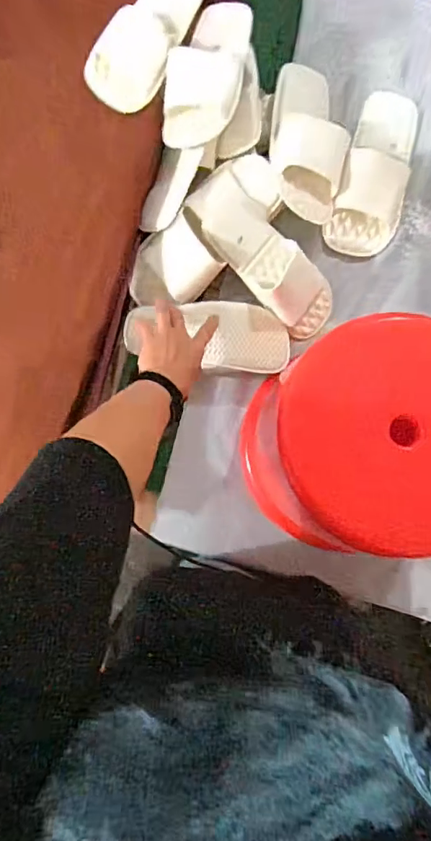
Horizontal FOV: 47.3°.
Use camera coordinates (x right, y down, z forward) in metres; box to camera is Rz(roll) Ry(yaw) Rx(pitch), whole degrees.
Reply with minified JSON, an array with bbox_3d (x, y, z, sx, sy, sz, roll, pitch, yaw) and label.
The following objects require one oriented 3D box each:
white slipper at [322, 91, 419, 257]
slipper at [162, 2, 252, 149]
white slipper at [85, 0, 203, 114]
[{"bbox_3d":[0.257,-0.393,0.768,0.109,0.064,0.274,17,84,2],"label":"white slipper"},{"bbox_3d":[-0.011,-0.496,0.685,0.100,0.065,0.220,12,84,-2],"label":"slipper"},{"bbox_3d":[-0.090,-0.537,0.684,0.099,0.062,0.225,30,85,4],"label":"white slipper"}]

